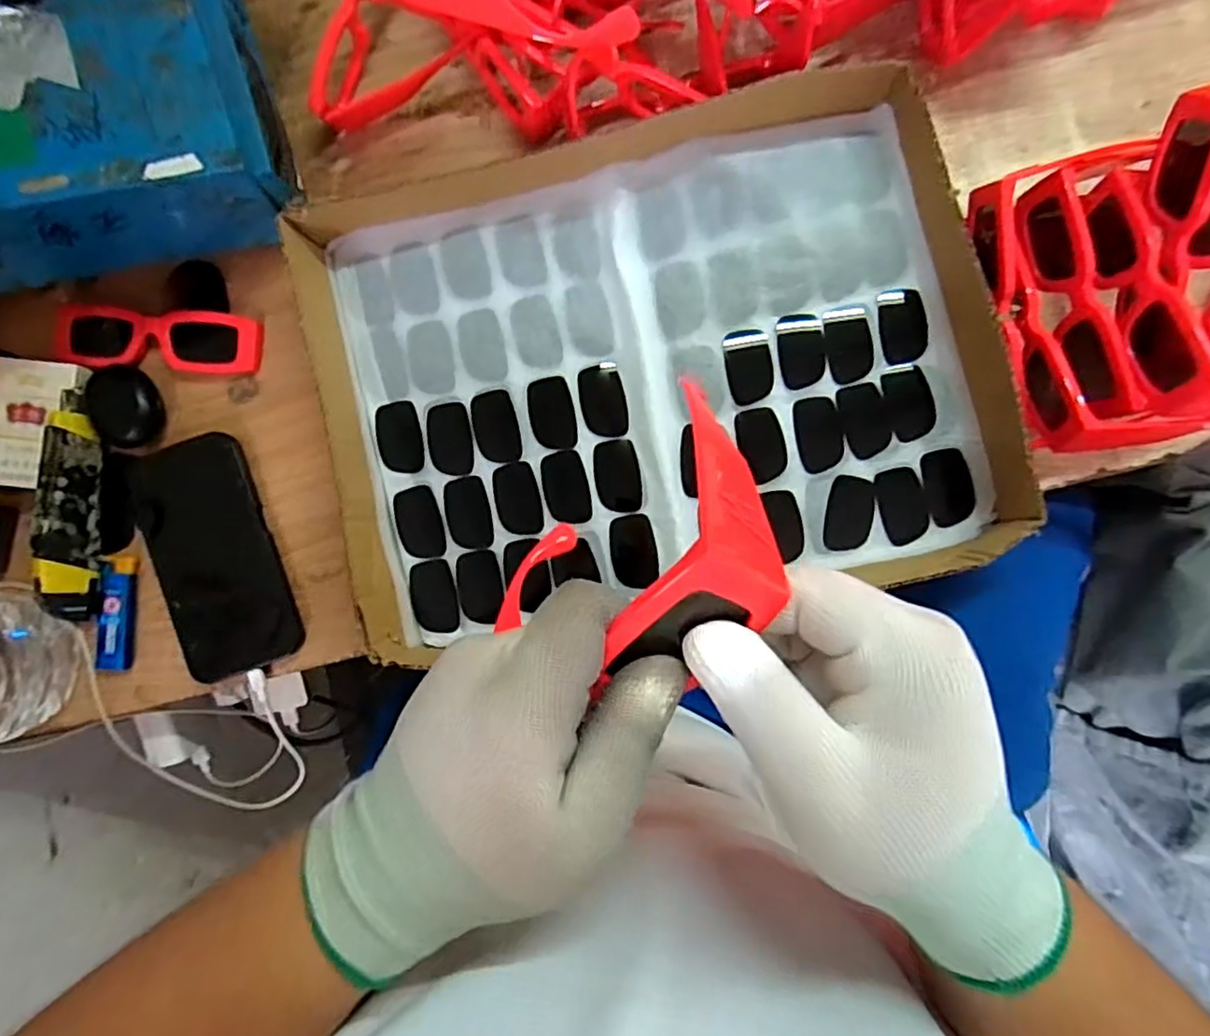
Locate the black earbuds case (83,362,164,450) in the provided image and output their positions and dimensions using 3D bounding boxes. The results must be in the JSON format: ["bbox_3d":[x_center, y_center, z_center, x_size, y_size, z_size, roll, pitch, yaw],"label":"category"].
[{"bbox_3d":[-0.336,-0.078,0.462,0.047,0.020,0.053,16,90,3],"label":"black earbuds case"}]

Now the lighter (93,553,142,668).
[{"bbox_3d":[-0.341,0.067,0.463,0.025,0.011,0.079,6,89,3],"label":"lighter"}]

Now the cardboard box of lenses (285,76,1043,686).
[{"bbox_3d":[0.030,-0.086,0.425,0.418,0.057,0.315,-13,88,3],"label":"cardboard box of lenses"}]

